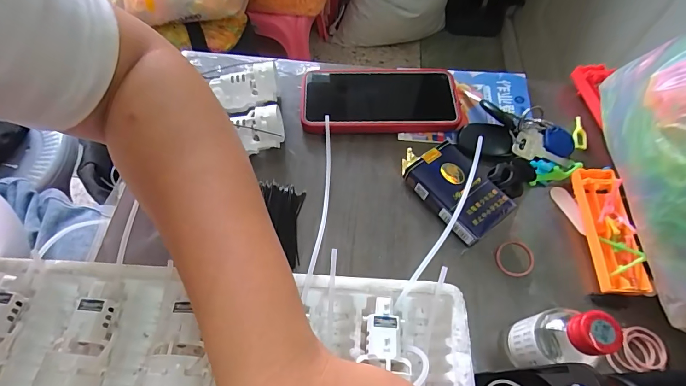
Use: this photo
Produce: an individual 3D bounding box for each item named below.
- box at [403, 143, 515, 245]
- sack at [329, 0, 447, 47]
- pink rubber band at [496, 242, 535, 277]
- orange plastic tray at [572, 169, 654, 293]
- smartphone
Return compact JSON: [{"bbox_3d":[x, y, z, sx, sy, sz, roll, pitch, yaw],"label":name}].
[{"bbox_3d":[0.103,-0.001,0.325,0.058,0.027,0.082,-33,67,-18],"label":"box"},{"bbox_3d":[0.191,-0.674,1.378,0.451,0.288,0.124,-4,62,-4],"label":"sack"},{"bbox_3d":[0.146,0.057,0.311,0.032,0.004,0.030,4,62,1],"label":"pink rubber band"},{"bbox_3d":[0.226,0.031,0.312,0.035,0.023,0.109,2,62,0],"label":"orange plastic tray"},{"bbox_3d":[0.039,-0.097,0.380,0.160,0.019,0.079,-2,62,-2],"label":"smartphone"}]

